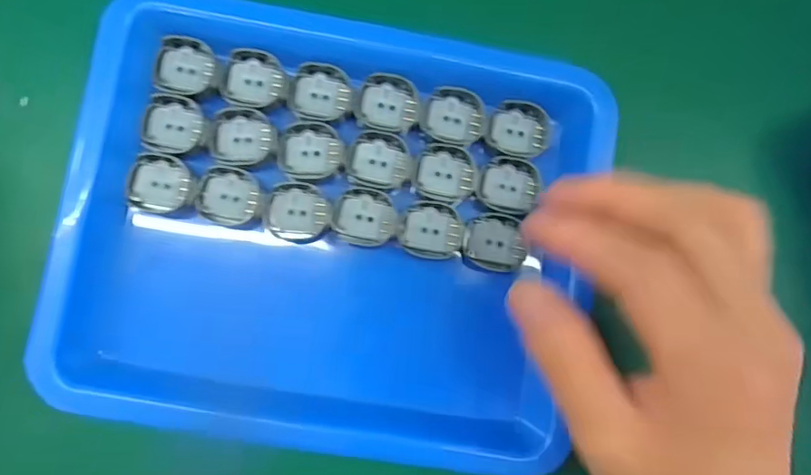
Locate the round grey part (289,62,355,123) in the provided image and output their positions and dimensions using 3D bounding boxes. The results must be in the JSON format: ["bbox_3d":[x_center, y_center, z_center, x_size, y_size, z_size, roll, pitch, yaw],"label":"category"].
[{"bbox_3d":[-0.037,-0.064,0.230,0.026,0.004,0.025,0,86,-3],"label":"round grey part"}]

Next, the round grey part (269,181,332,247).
[{"bbox_3d":[-0.046,-0.011,0.226,0.026,0.004,0.026,0,86,-3],"label":"round grey part"}]

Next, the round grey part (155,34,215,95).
[{"bbox_3d":[-0.096,-0.074,0.228,0.024,0.007,0.026,0,86,-3],"label":"round grey part"}]

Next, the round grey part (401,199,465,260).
[{"bbox_3d":[0.012,-0.003,0.228,0.027,0.004,0.024,9,86,-3],"label":"round grey part"}]

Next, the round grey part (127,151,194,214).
[{"bbox_3d":[-0.104,-0.023,0.224,0.027,0.006,0.025,0,86,-3],"label":"round grey part"}]

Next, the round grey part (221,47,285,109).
[{"bbox_3d":[-0.067,-0.070,0.229,0.025,0.007,0.024,0,86,-3],"label":"round grey part"}]

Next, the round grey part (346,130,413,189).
[{"bbox_3d":[-0.011,-0.035,0.229,0.028,0.004,0.024,8,86,-3],"label":"round grey part"}]

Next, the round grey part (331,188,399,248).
[{"bbox_3d":[-0.018,-0.009,0.228,0.027,0.004,0.025,0,86,-3],"label":"round grey part"}]

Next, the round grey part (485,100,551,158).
[{"bbox_3d":[0.051,-0.049,0.234,0.027,0.005,0.024,16,85,-2],"label":"round grey part"}]

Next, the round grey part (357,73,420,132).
[{"bbox_3d":[-0.007,-0.060,0.231,0.026,0.004,0.024,0,86,-3],"label":"round grey part"}]

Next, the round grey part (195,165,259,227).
[{"bbox_3d":[-0.077,-0.018,0.225,0.025,0.004,0.024,8,86,-3],"label":"round grey part"}]

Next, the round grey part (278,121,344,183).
[{"bbox_3d":[-0.041,-0.038,0.229,0.028,0.004,0.025,6,86,-3],"label":"round grey part"}]

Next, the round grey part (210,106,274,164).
[{"bbox_3d":[-0.071,-0.044,0.227,0.027,0.004,0.024,9,86,-3],"label":"round grey part"}]

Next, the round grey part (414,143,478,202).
[{"bbox_3d":[0.018,-0.029,0.230,0.027,0.004,0.024,15,85,-2],"label":"round grey part"}]

